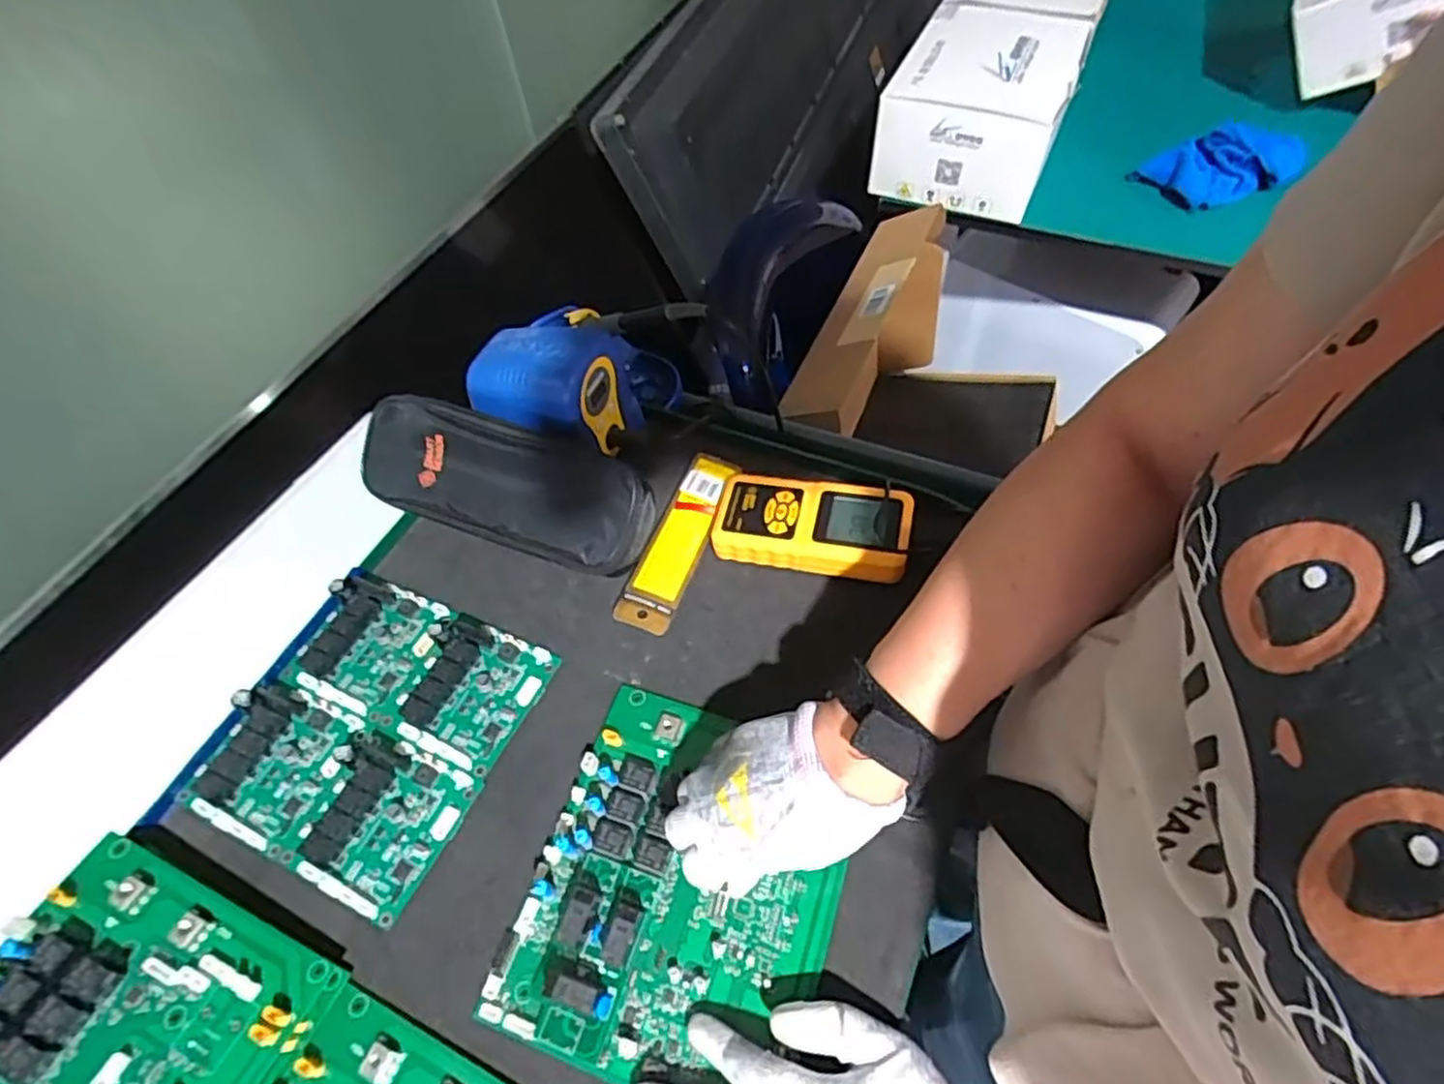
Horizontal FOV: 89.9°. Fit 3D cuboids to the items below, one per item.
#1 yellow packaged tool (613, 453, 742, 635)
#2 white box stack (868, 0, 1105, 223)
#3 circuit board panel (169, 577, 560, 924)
[{"bbox_3d":[-0.033,-0.005,0.560,0.044,0.011,0.162,16,60,14],"label":"yellow packaged tool"},{"bbox_3d":[0.378,-0.642,0.974,0.197,0.139,0.460,20,61,17],"label":"white box stack"},{"bbox_3d":[-0.236,0.122,0.487,0.179,0.020,0.187,20,61,16],"label":"circuit board panel"}]

